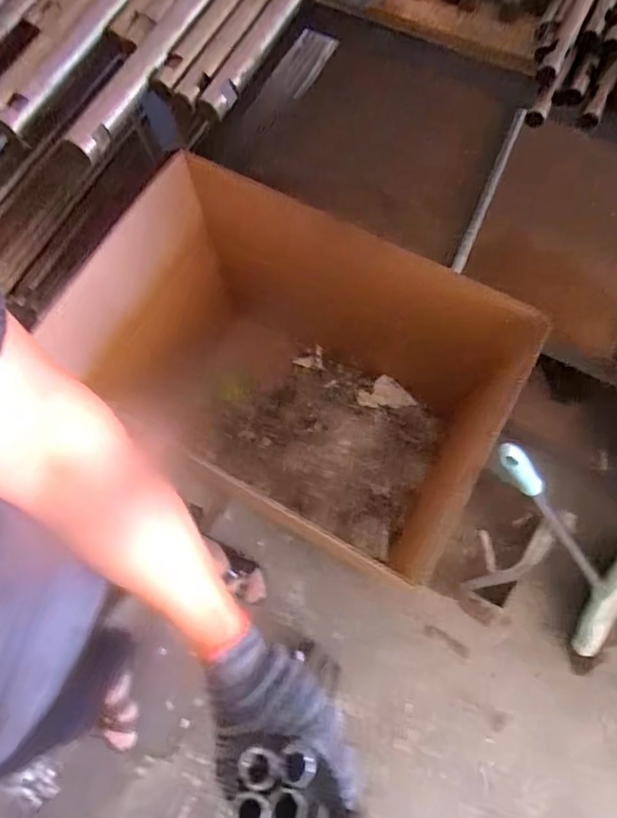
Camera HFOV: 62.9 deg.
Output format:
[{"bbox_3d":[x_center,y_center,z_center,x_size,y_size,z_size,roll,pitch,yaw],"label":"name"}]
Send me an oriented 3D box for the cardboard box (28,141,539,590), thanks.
[{"bbox_3d":[0.004,-0.042,0.988,0.668,0.519,0.373,25,76,9],"label":"cardboard box"}]

